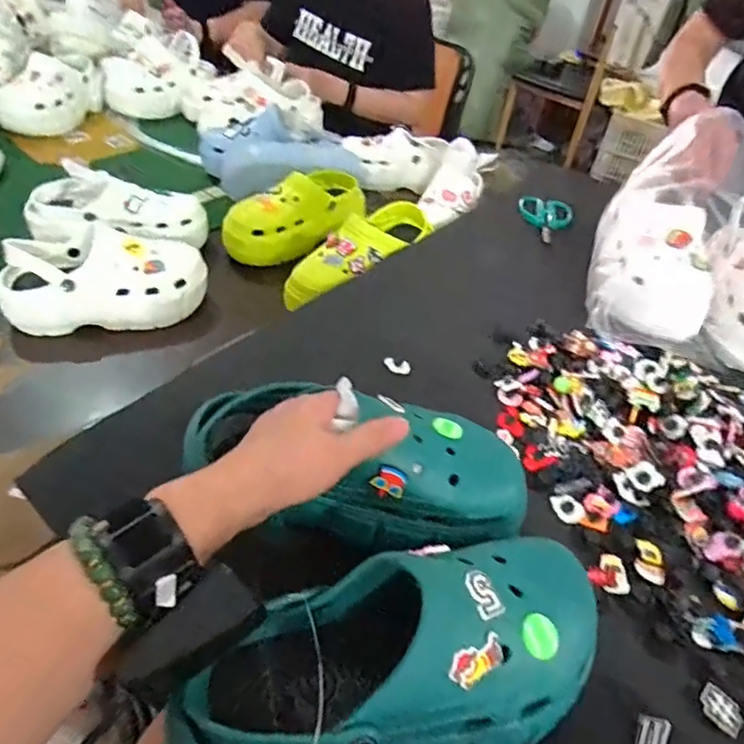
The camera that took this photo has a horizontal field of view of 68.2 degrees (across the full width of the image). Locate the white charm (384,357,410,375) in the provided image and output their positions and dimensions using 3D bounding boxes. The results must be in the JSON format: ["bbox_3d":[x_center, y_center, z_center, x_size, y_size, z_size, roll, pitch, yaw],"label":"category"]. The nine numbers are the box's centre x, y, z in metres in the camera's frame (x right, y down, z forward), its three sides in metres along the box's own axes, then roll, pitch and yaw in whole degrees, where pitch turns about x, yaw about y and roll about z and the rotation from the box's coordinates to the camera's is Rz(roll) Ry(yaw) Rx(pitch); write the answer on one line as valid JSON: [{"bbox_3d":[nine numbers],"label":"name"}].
[{"bbox_3d":[0.027,-0.006,0.598,0.029,0.011,0.014,12,44,4],"label":"white charm"}]

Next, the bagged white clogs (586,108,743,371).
[{"bbox_3d":[0.428,-0.170,0.684,0.258,0.164,0.303,14,44,7],"label":"bagged white clogs"}]

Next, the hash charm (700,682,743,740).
[{"bbox_3d":[0.242,0.232,0.379,0.023,0.006,0.027,-28,54,-31],"label":"hash charm"}]

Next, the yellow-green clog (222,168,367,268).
[{"bbox_3d":[-0.118,-0.258,0.886,0.247,0.103,0.088,-31,56,-33],"label":"yellow-green clog"}]

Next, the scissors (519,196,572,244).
[{"bbox_3d":[0.278,-0.240,0.872,0.081,0.015,0.132,9,44,1],"label":"scissors"}]

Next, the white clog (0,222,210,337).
[{"bbox_3d":[-0.350,-0.113,0.733,0.251,0.110,0.093,-9,47,-17],"label":"white clog"}]

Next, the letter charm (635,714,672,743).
[{"bbox_3d":[0.183,0.240,0.360,0.020,0.004,0.028,-6,39,44],"label":"letter charm"}]

